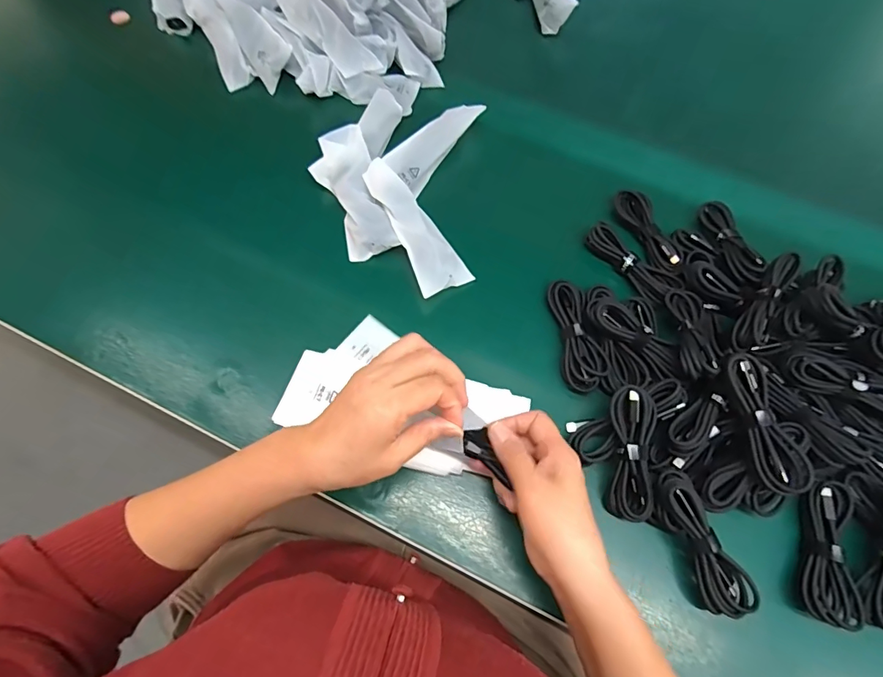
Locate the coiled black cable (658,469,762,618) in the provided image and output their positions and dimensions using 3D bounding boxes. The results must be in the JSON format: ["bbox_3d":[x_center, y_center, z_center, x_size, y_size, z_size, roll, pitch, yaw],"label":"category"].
[{"bbox_3d":[0.208,0.162,0.353,0.036,0.023,0.112,-25,86,-10],"label":"coiled black cable"}]

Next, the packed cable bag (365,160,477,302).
[{"bbox_3d":[-0.028,-0.118,0.463,0.055,0.018,0.153,-26,78,-13],"label":"packed cable bag"}]

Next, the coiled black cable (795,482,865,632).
[{"bbox_3d":[0.322,0.176,0.368,0.041,0.023,0.108,18,69,6],"label":"coiled black cable"}]

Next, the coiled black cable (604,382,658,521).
[{"bbox_3d":[0.162,0.097,0.379,0.035,0.026,0.110,3,88,0],"label":"coiled black cable"}]

